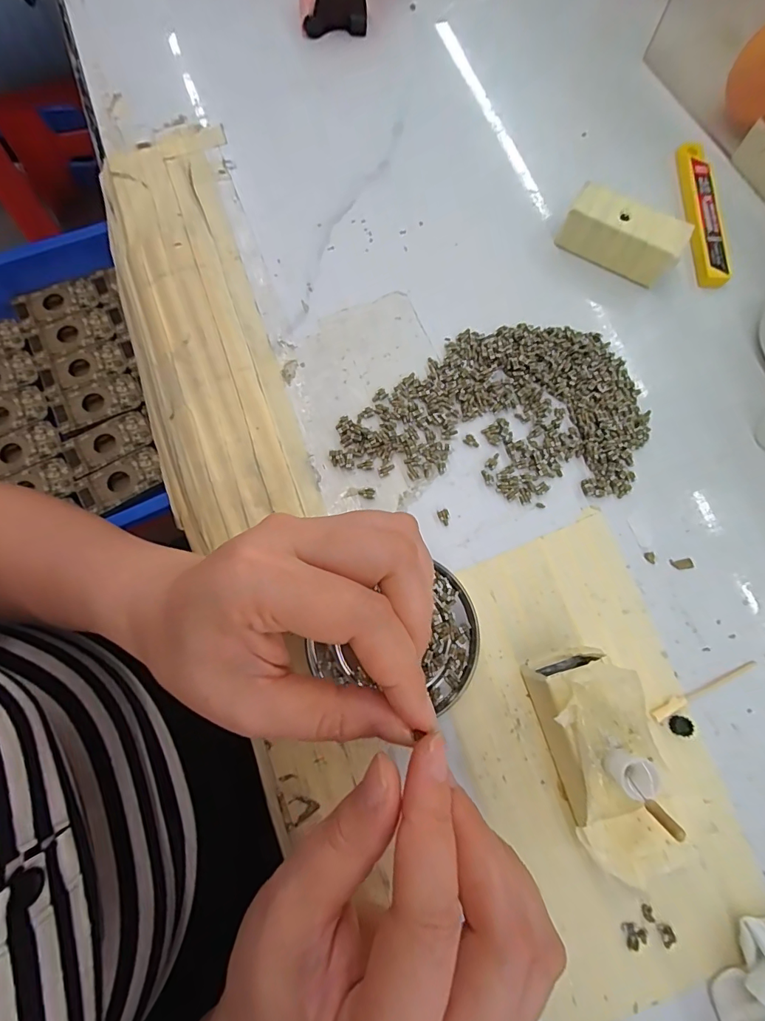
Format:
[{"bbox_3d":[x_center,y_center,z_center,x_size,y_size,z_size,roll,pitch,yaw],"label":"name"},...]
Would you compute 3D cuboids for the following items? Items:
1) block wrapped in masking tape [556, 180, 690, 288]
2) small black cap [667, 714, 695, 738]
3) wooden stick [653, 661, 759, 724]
[{"bbox_3d":[0.138,-0.159,0.264,0.064,0.026,0.027,29,78,6],"label":"block wrapped in masking tape"},{"bbox_3d":[0.140,0.101,0.211,0.010,0.005,0.009,23,77,4],"label":"small black cap"},{"bbox_3d":[0.155,0.085,0.216,0.060,0.004,0.006,-25,78,-6],"label":"wooden stick"}]

